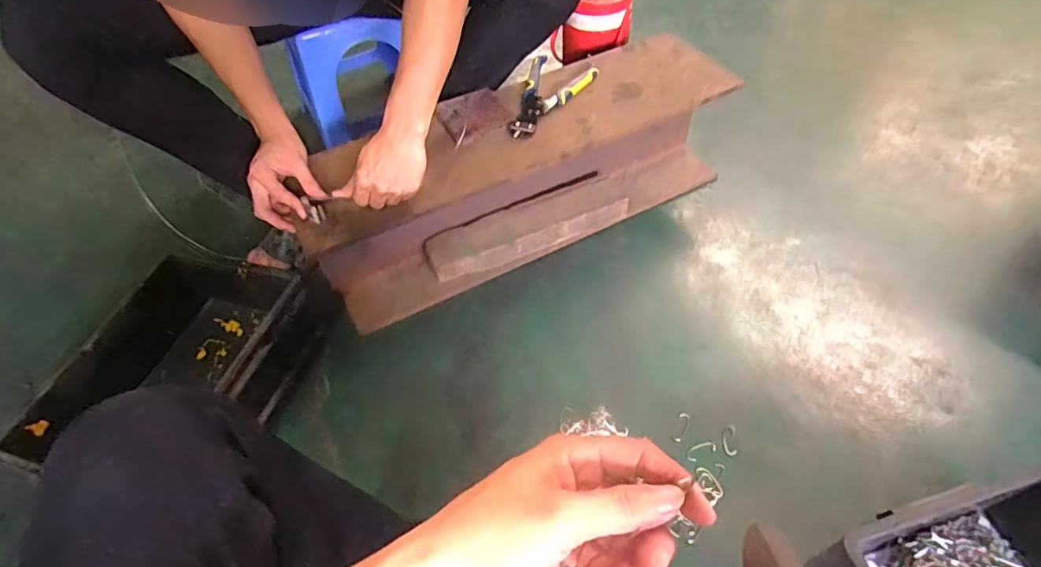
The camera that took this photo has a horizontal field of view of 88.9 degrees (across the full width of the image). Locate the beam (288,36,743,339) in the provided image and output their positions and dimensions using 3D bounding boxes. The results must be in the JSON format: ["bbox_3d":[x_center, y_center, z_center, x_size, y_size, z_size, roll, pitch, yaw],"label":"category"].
[{"bbox_3d":[0.006,-0.183,0.896,0.709,0.214,0.207,-25,54,-14],"label":"beam"}]

